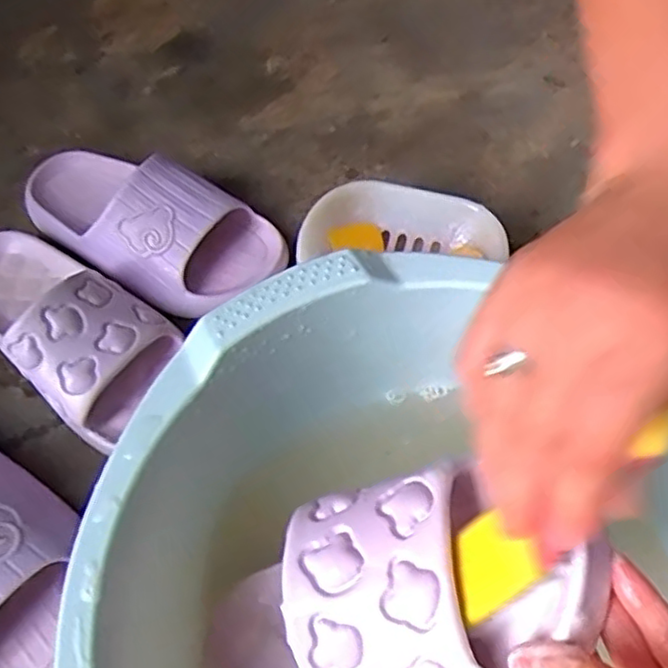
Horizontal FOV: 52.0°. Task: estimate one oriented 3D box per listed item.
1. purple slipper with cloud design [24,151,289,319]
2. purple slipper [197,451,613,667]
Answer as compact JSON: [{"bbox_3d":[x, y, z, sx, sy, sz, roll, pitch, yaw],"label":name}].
[{"bbox_3d":[-0.164,-0.101,0.576,0.238,0.069,0.105,27,65,18],"label":"purple slipper with cloud design"},{"bbox_3d":[0.006,0.134,0.322,0.074,0.242,0.103,16,51,-38],"label":"purple slipper"}]

